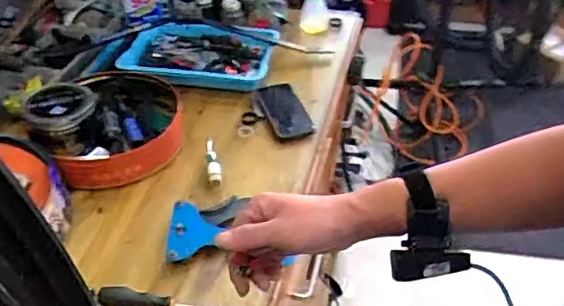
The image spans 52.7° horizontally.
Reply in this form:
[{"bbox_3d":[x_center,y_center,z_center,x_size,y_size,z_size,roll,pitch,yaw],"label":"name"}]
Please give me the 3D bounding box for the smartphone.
[{"bbox_3d":[0.009,-0.089,1.191,0.087,0.014,0.144,-9,52,-22],"label":"smartphone"}]

